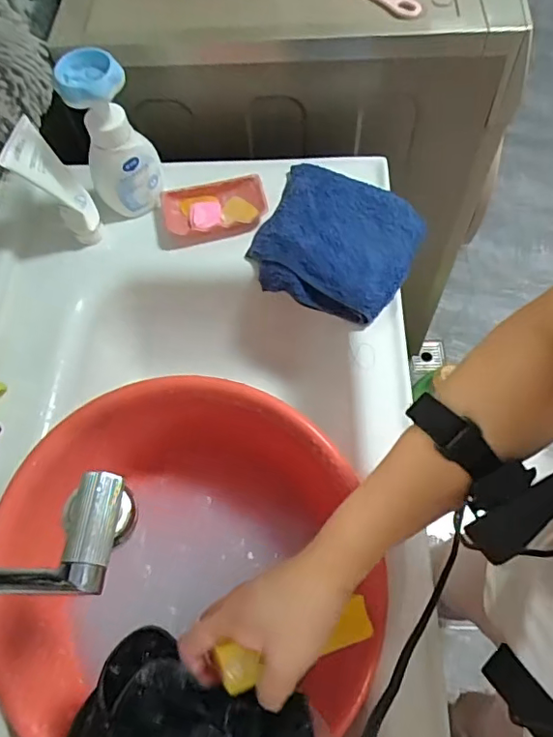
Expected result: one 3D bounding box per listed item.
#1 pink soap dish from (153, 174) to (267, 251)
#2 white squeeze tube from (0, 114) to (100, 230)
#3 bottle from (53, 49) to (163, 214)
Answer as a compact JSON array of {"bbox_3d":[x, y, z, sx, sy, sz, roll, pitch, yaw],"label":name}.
[{"bbox_3d":[-0.084,-0.200,0.674,0.138,0.021,0.080,-14,63,-4],"label":"pink soap dish"},{"bbox_3d":[-0.246,-0.211,0.604,0.027,0.130,0.046,-8,61,25],"label":"white squeeze tube"},{"bbox_3d":[-0.185,-0.261,0.617,0.082,0.180,0.052,-21,64,-7],"label":"bottle"}]

